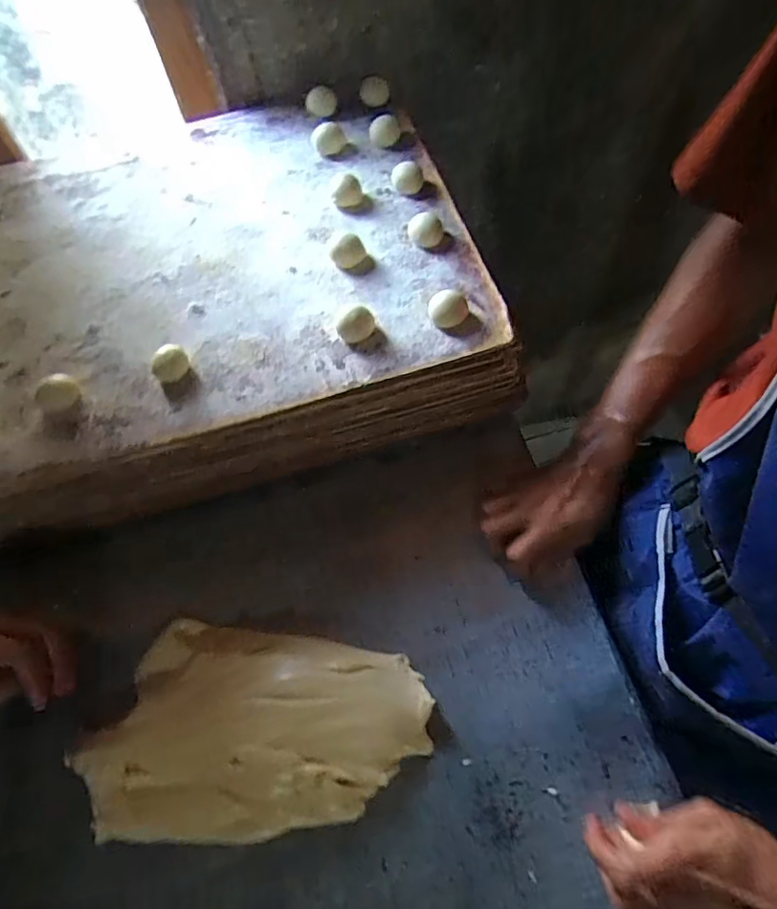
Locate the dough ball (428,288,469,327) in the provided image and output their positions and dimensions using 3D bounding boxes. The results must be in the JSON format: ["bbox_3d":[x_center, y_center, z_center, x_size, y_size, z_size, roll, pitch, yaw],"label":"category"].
[{"bbox_3d":[0.052,-0.126,0.472,0.033,0.020,0.029,-1,69,2],"label":"dough ball"}]

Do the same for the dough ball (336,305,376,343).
[{"bbox_3d":[-0.029,-0.116,0.474,0.033,0.020,0.033,-1,64,2],"label":"dough ball"}]

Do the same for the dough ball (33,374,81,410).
[{"bbox_3d":[-0.284,-0.054,0.464,0.035,0.018,0.034,-1,64,2],"label":"dough ball"}]

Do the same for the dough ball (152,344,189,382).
[{"bbox_3d":[-0.188,-0.077,0.469,0.026,0.022,0.031,37,71,19],"label":"dough ball"}]

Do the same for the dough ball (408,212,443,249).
[{"bbox_3d":[0.036,-0.214,0.520,0.029,0.019,0.031,-1,64,2],"label":"dough ball"}]

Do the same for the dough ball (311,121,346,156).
[{"bbox_3d":[-0.063,-0.347,0.592,0.036,0.023,0.027,-38,68,-14],"label":"dough ball"}]

